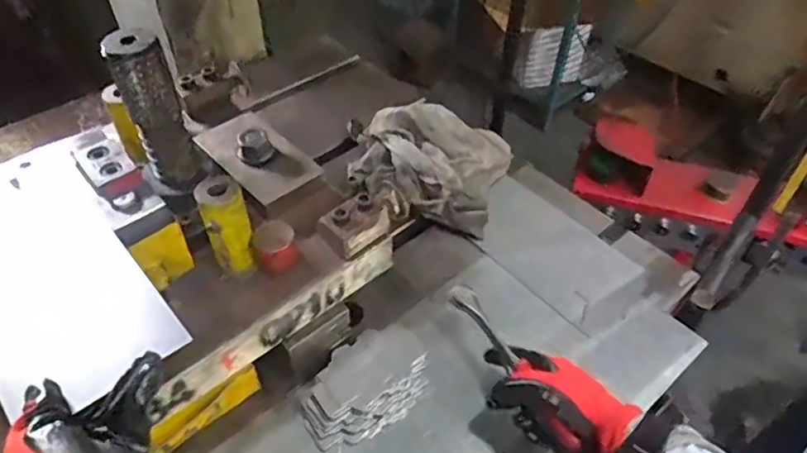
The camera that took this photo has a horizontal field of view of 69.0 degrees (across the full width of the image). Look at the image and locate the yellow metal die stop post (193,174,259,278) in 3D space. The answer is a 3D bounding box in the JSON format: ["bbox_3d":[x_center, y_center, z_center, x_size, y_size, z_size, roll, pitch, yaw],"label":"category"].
[{"bbox_3d":[-0.165,0.002,0.553,0.038,0.093,0.043,-19,49,-17],"label":"yellow metal die stop post"}]

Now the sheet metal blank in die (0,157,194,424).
[{"bbox_3d":[-0.287,0.039,0.472,0.122,0.008,0.251,-32,56,-25],"label":"sheet metal blank in die"}]

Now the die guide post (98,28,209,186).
[{"bbox_3d":[-0.226,-0.102,0.547,0.051,0.154,0.039,-19,49,-17],"label":"die guide post"}]

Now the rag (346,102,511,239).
[{"bbox_3d":[0.048,-0.099,0.835,0.210,0.066,0.180,23,51,21],"label":"rag"}]

